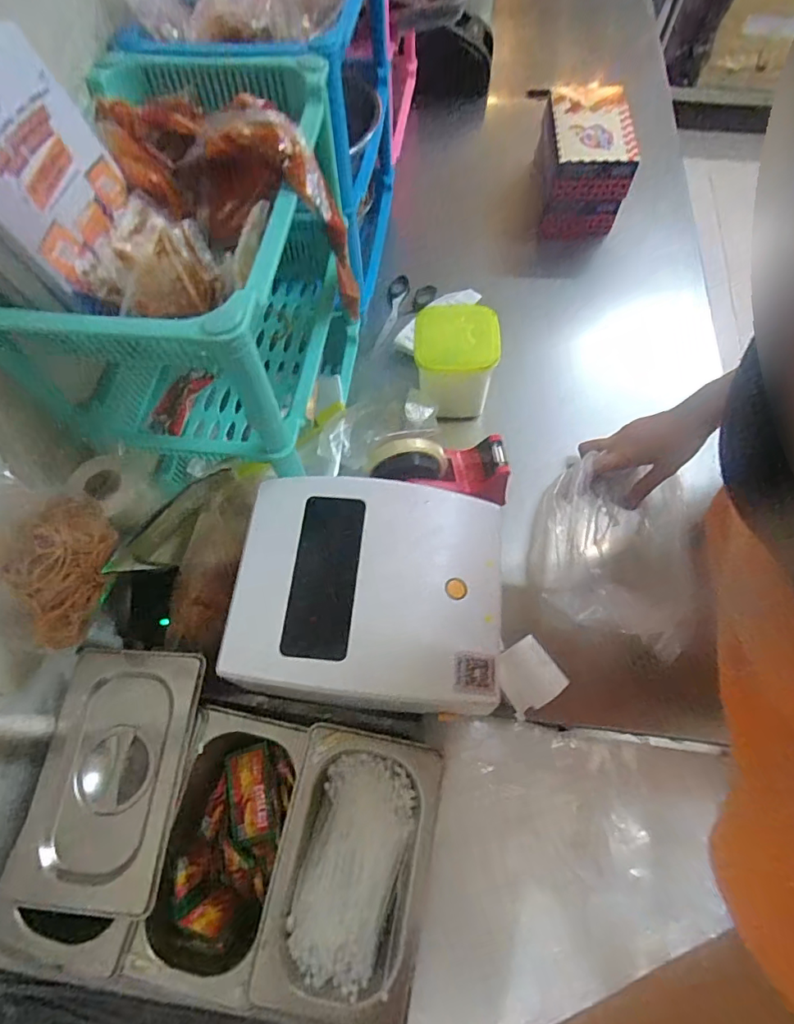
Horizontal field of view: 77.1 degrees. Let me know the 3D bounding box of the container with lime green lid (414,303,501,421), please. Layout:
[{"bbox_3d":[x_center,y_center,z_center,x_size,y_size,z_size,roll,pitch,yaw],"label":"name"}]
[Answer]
[{"bbox_3d":[0.070,-0.180,0.613,0.100,0.103,0.105,0,66,1],"label":"container with lime green lid"}]

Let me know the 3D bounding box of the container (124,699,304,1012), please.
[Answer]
[{"bbox_3d":[-0.130,0.261,0.399,0.093,0.064,0.179,9,66,5],"label":"container"}]

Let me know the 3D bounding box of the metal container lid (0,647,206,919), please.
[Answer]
[{"bbox_3d":[-0.229,0.204,0.396,0.116,0.017,0.182,5,66,3],"label":"metal container lid"}]

